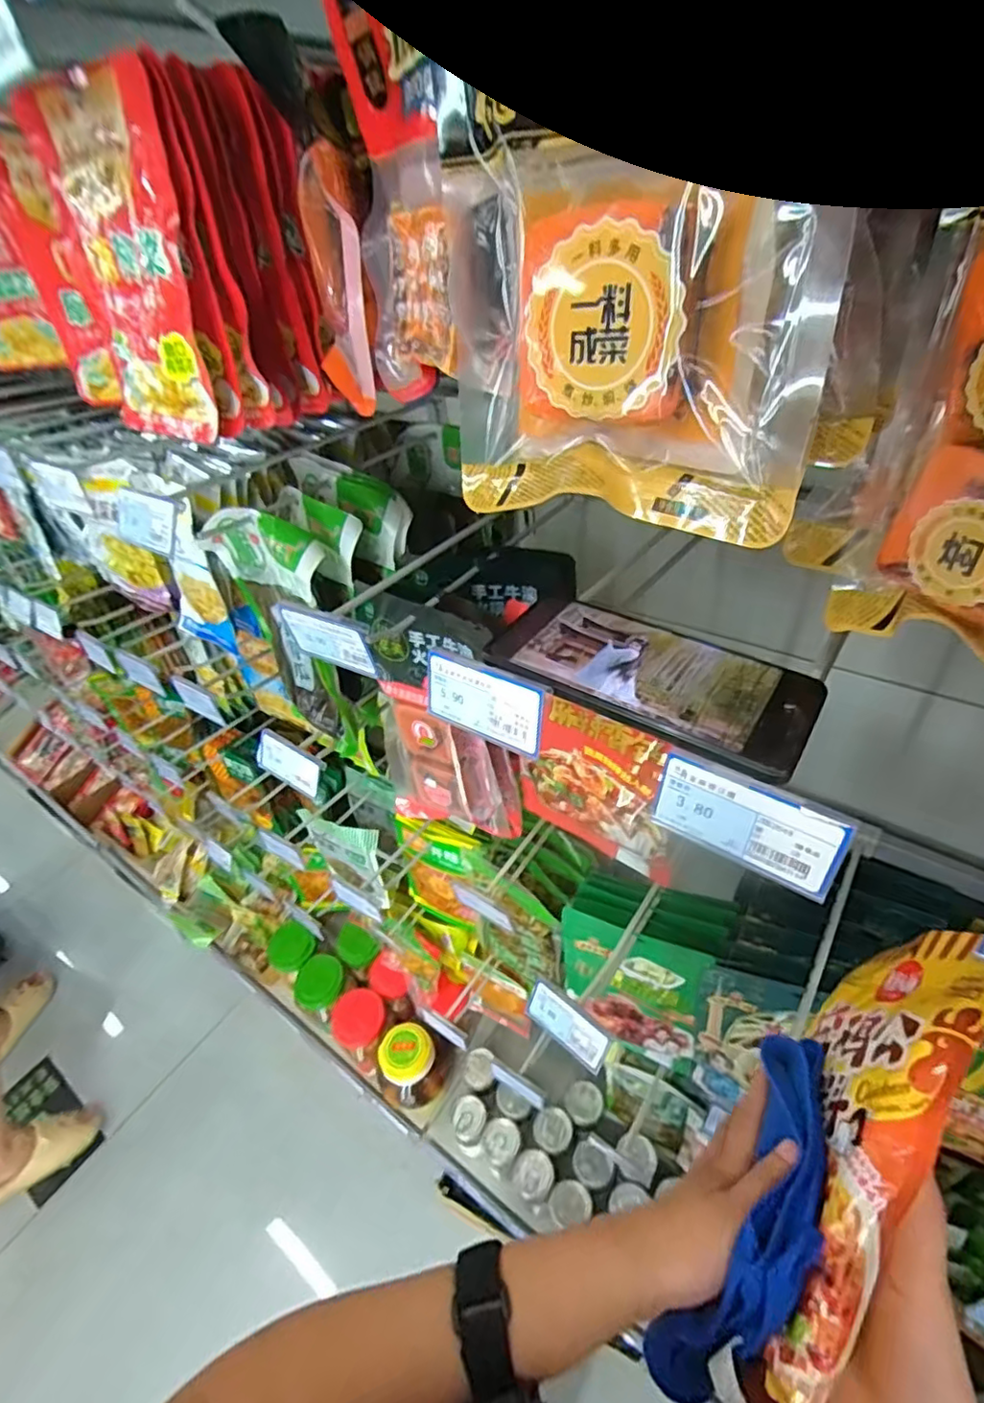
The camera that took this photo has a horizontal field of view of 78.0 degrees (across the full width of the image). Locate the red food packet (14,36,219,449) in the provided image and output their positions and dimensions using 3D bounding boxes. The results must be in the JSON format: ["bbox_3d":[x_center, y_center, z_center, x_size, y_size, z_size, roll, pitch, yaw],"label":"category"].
[{"bbox_3d":[-0.211,-0.247,0.354,0.111,0.169,0.012,22,40,28],"label":"red food packet"}]

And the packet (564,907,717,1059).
[{"bbox_3d":[0.156,0.327,0.688,0.151,0.196,0.022,11,37,22],"label":"packet"}]

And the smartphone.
[{"bbox_3d":[0.083,-0.015,0.320,0.158,0.012,0.081,21,48,29],"label":"smartphone"}]

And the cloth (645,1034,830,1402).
[{"bbox_3d":[0.143,0.255,0.316,0.045,0.060,0.182,21,47,29],"label":"cloth"}]

